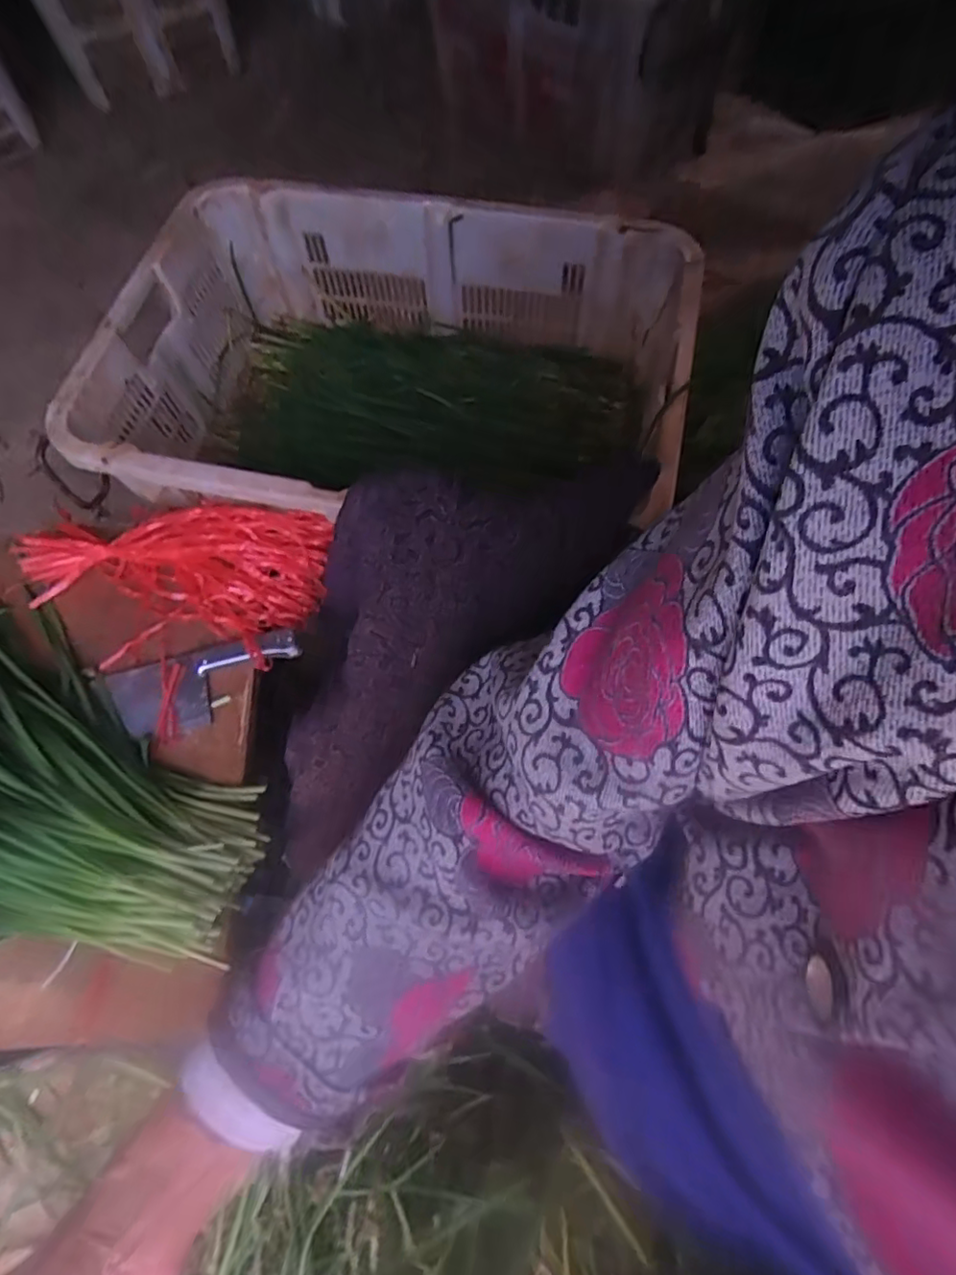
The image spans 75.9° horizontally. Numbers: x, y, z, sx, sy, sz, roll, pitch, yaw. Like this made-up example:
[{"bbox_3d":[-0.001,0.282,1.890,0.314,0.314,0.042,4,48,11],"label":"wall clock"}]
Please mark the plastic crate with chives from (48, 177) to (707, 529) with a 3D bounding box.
[{"bbox_3d":[-0.117,-0.316,0.796,0.667,0.214,0.478,13,64,7],"label":"plastic crate with chives"}]

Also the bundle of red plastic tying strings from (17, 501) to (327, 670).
[{"bbox_3d":[-0.328,-0.082,0.667,0.310,0.043,0.162,12,64,6],"label":"bundle of red plastic tying strings"}]

